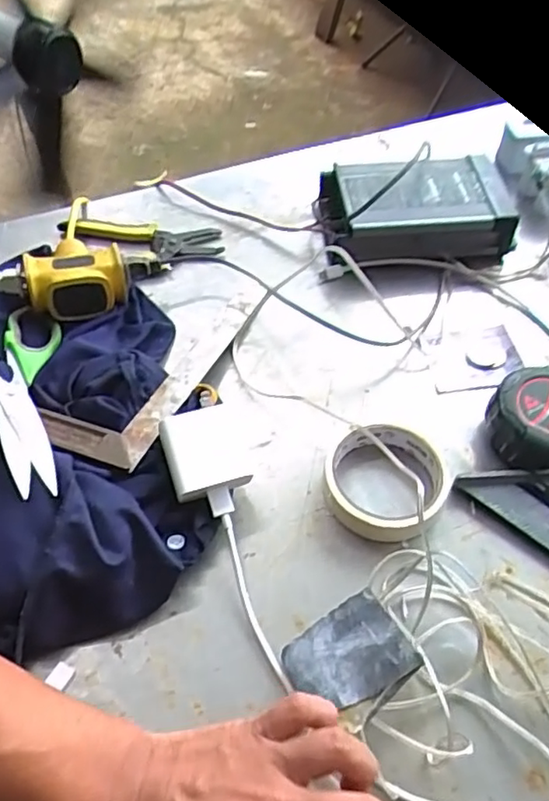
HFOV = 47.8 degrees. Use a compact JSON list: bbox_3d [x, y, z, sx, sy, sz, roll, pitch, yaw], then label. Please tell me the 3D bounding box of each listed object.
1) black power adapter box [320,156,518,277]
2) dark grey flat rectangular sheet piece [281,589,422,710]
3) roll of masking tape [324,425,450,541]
[{"bbox_3d":[0.140,-0.192,0.620,0.181,0.057,0.118,-4,53,-3],"label":"black power adapter box"},{"bbox_3d":[0.043,0.155,0.374,0.073,0.004,0.053,-31,51,-1],"label":"dark grey flat rectangular sheet piece"},{"bbox_3d":[0.086,0.057,0.453,0.098,0.028,0.091,0,53,0],"label":"roll of masking tape"}]

